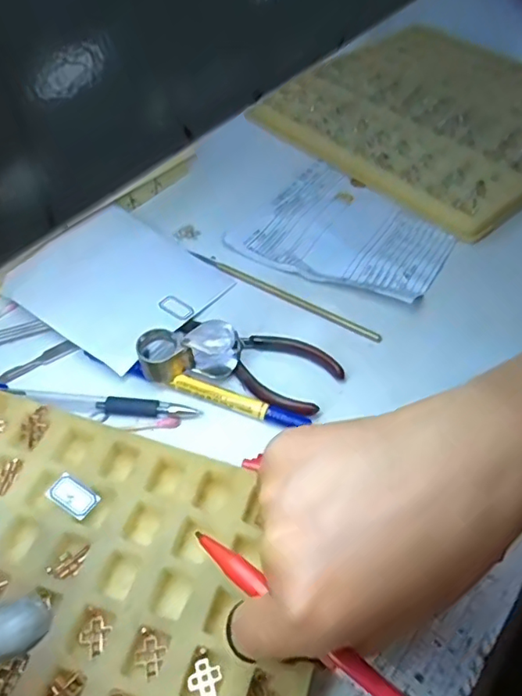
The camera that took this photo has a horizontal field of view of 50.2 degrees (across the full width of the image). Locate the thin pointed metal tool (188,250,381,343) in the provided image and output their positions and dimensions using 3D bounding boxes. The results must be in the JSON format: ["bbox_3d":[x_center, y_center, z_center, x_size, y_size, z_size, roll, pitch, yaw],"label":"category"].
[{"bbox_3d":[0.013,-0.038,0.379,0.147,0.004,0.007,27,56,20],"label":"thin pointed metal tool"}]

